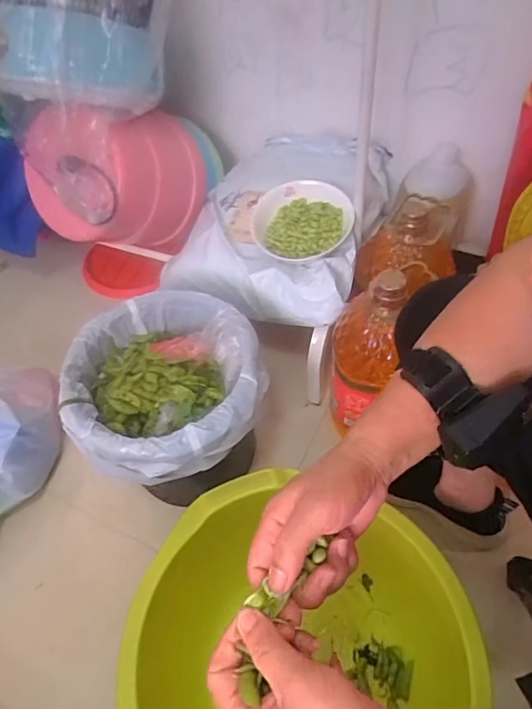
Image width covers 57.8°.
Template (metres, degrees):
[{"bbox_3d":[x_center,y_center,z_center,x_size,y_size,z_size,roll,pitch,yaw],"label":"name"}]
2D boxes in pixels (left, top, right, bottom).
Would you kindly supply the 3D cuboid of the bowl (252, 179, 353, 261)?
[{"bbox_3d":[0.067,-0.235,0.880,0.182,0.069,0.169,-3,52,4],"label":"bowl"}]

